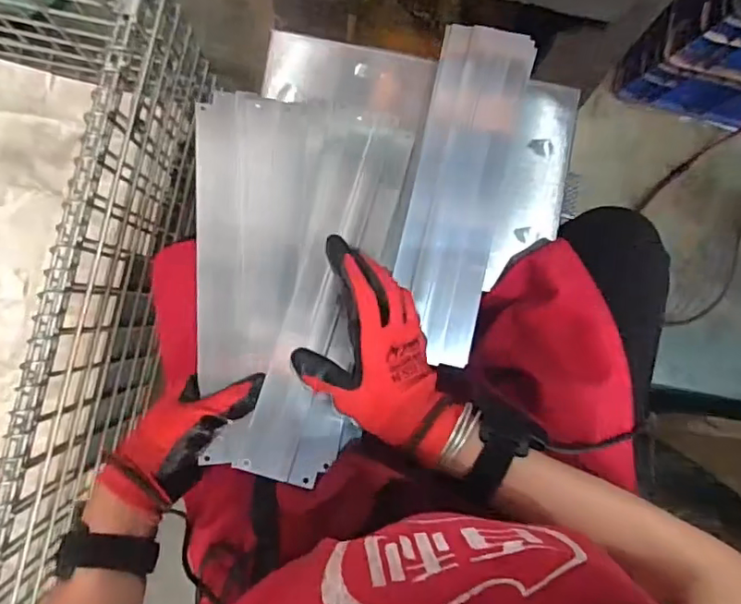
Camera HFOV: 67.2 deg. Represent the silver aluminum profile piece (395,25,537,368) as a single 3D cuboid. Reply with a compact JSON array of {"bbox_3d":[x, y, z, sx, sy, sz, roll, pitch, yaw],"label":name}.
[{"bbox_3d":[0.088,-0.106,0.542,0.087,0.027,0.321,11,88,-4],"label":"silver aluminum profile piece"}]

